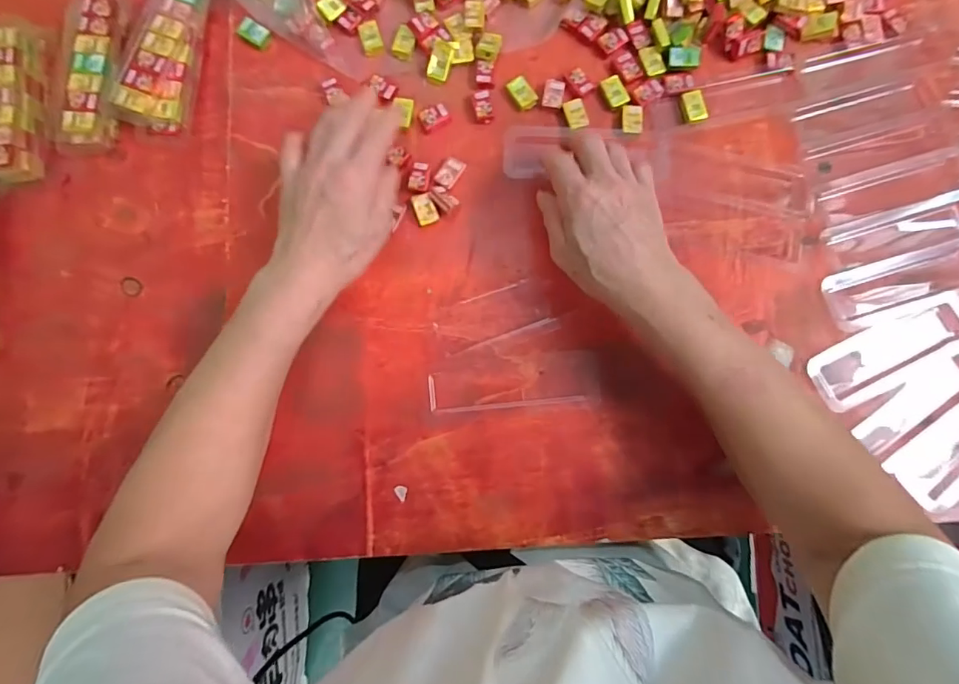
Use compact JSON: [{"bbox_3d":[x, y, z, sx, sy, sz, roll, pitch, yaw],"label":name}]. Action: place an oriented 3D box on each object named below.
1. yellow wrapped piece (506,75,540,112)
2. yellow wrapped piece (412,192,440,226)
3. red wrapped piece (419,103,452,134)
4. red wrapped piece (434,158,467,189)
[{"bbox_3d":[0.038,-0.214,0.414,0.019,0.010,0.027,-34,84,-4],"label":"yellow wrapped piece"},{"bbox_3d":[-0.045,-0.110,0.395,0.018,0.007,0.025,-22,83,-3],"label":"yellow wrapped piece"},{"bbox_3d":[-0.038,-0.192,0.410,0.026,0.008,0.018,-28,83,-4],"label":"red wrapped piece"},{"bbox_3d":[-0.024,-0.142,0.401,0.017,0.004,0.028,33,83,4],"label":"red wrapped piece"}]

